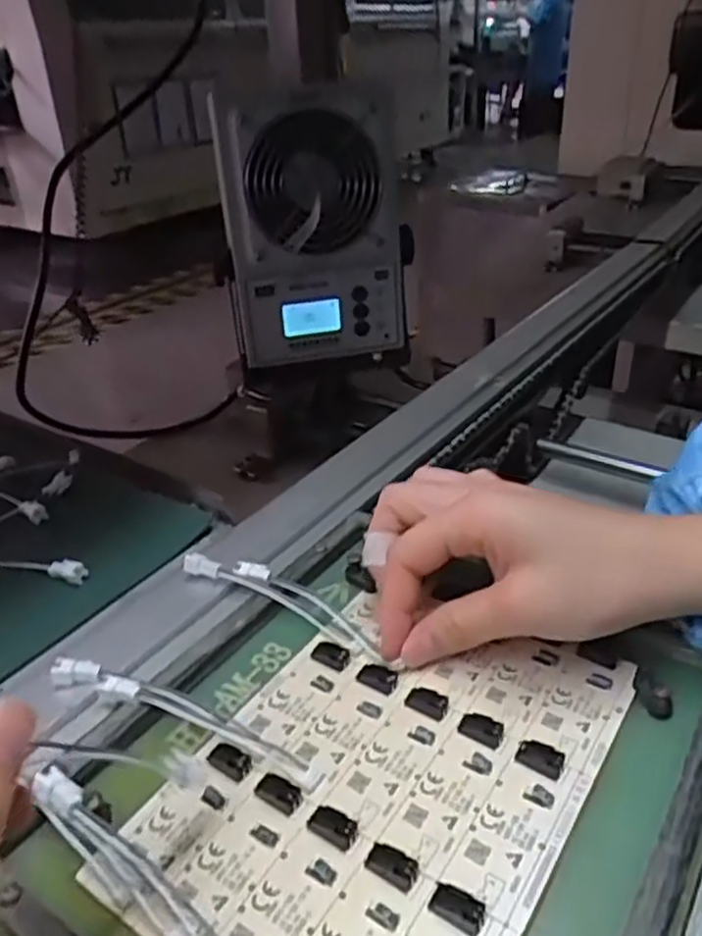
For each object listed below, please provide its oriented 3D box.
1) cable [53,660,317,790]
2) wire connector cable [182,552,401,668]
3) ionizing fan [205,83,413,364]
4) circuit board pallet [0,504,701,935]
[{"bbox_3d":[-0.066,0.097,0.290,0.116,0.020,0.014,9,34,20],"label":"cable"},{"bbox_3d":[-0.031,0.061,0.344,0.108,0.008,0.017,23,39,21],"label":"wire connector cable"},{"bbox_3d":[-0.029,-0.198,0.629,0.153,0.215,0.069,-5,31,-3],"label":"ionizing fan"},{"bbox_3d":[0.013,0.110,0.270,0.199,0.016,0.231,17,37,30],"label":"circuit board pallet"}]

